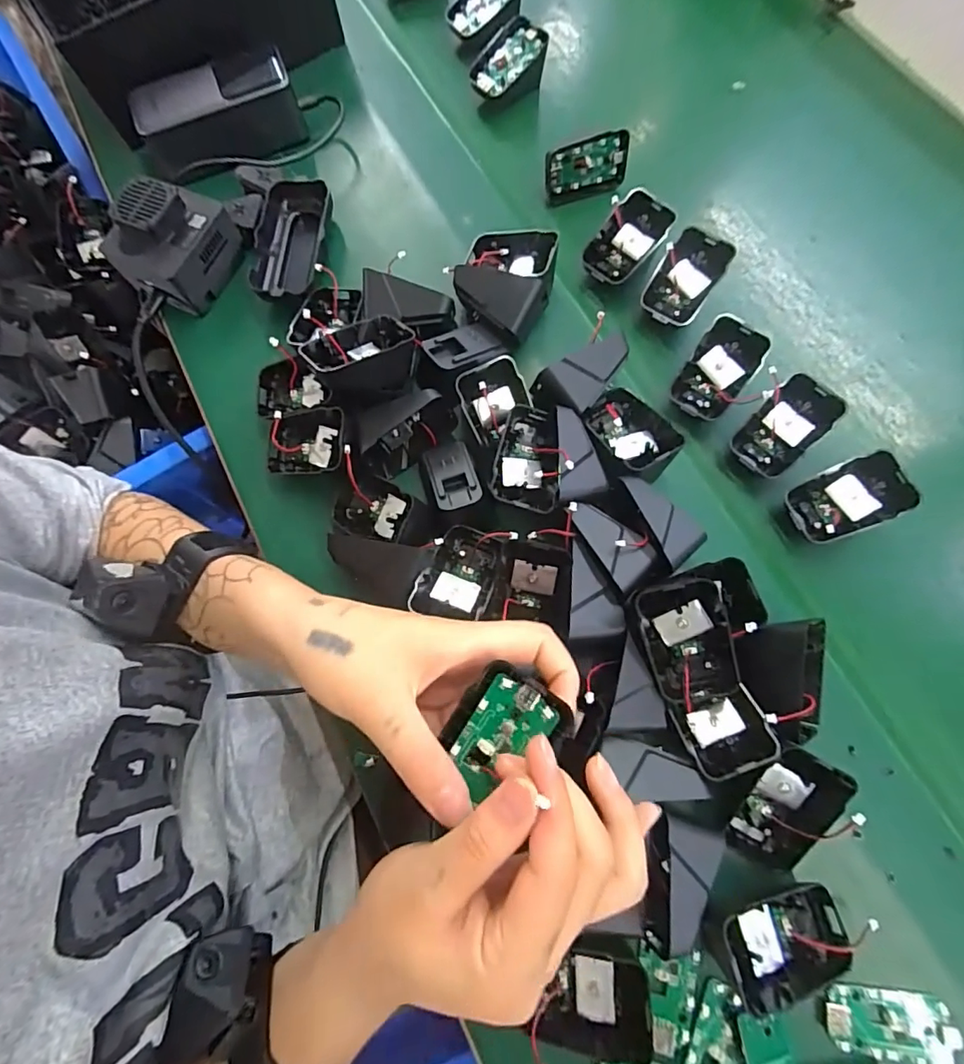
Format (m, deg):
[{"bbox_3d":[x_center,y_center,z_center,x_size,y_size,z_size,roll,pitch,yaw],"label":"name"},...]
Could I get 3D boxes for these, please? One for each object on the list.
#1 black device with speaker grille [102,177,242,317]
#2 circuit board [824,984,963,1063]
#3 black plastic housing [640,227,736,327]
[{"bbox_3d":[-0.244,-0.226,0.408,0.075,0.060,0.078,22,75,7],"label":"black device with speaker grille"},{"bbox_3d":[0.216,0.259,0.270,0.063,0.004,0.030,7,74,3],"label":"circuit board"},{"bbox_3d":[0.154,-0.193,0.391,0.043,0.018,0.066,32,100,8],"label":"black plastic housing"}]

